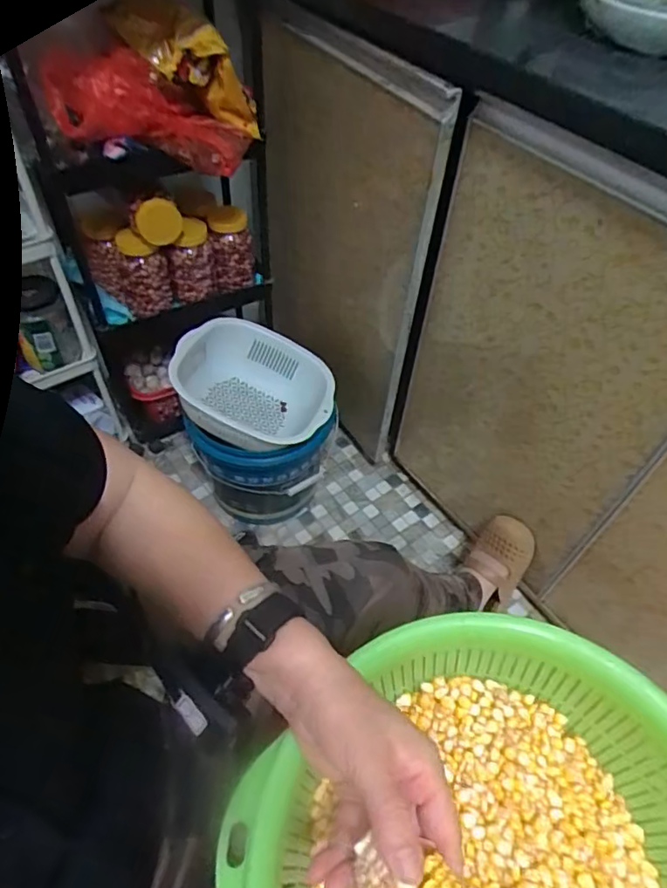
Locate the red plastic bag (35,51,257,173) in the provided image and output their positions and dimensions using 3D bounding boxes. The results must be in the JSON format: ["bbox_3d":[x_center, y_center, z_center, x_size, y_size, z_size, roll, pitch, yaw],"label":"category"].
[{"bbox_3d":[-0.268,-0.487,0.819,0.274,0.093,0.124,12,45,-23],"label":"red plastic bag"}]

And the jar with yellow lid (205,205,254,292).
[{"bbox_3d":[-0.192,-0.369,1.073,0.076,0.143,0.089,-4,52,-6],"label":"jar with yellow lid"}]

